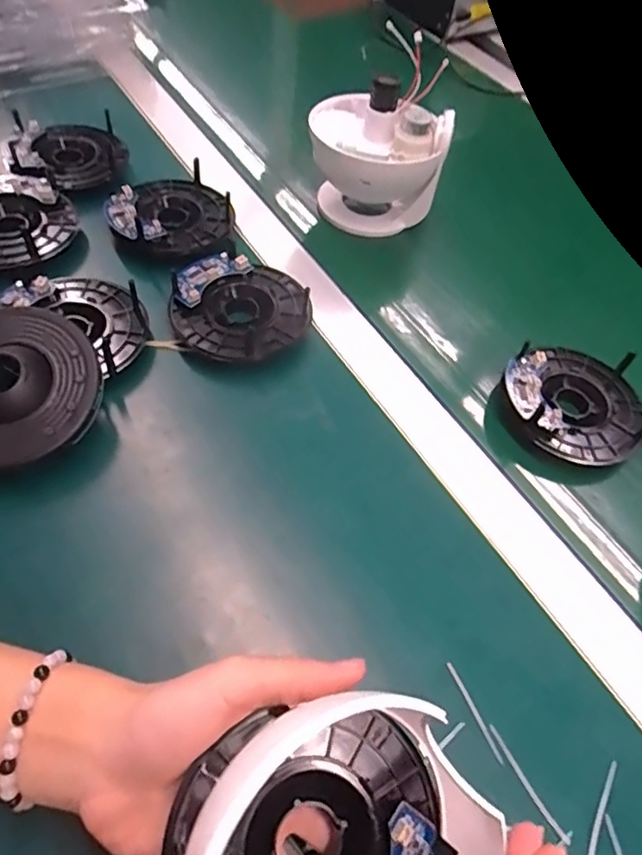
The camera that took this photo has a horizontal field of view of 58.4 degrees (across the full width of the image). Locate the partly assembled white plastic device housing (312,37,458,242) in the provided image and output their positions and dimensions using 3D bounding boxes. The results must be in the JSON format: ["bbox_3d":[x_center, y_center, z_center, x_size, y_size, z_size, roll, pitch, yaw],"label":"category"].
[{"bbox_3d":[0.048,-0.241,0.510,0.111,0.113,0.099,5,55,-2],"label":"partly assembled white plastic device housing"}]

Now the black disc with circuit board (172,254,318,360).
[{"bbox_3d":[-0.059,-0.089,0.420,0.097,0.018,0.091,3,55,-4],"label":"black disc with circuit board"}]

